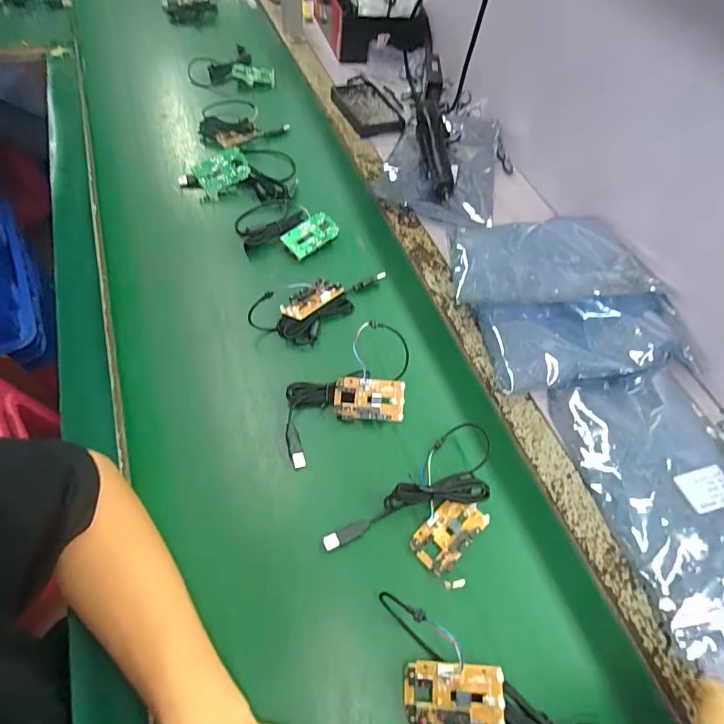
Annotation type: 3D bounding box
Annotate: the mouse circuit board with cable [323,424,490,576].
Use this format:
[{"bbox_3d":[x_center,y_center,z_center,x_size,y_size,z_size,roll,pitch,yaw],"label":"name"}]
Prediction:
[{"bbox_3d":[0.070,0.145,0.434,0.195,0.026,0.095,-36,68,-23],"label":"mouse circuit board with cable"}]

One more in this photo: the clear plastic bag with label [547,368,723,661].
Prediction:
[{"bbox_3d":[0.344,0.129,0.469,0.182,0.035,0.271,-11,61,-11],"label":"clear plastic bag with label"}]

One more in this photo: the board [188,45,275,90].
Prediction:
[{"bbox_3d":[-0.255,-0.587,0.876,0.157,0.032,0.120,-1,65,-9],"label":"board"}]

